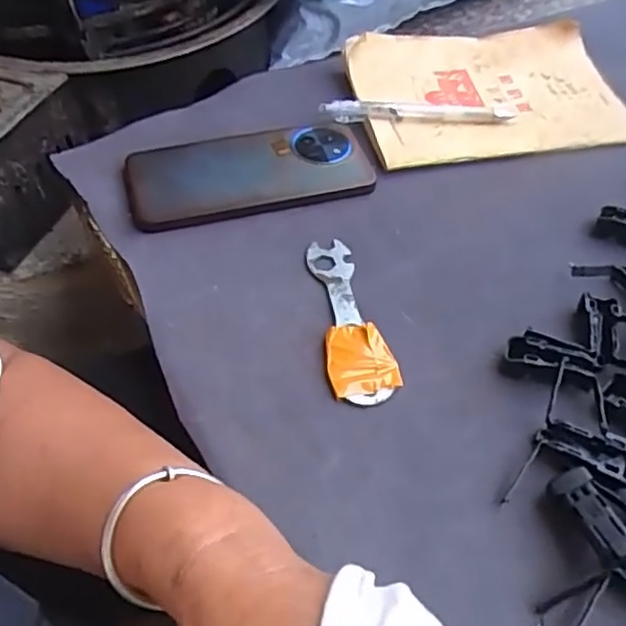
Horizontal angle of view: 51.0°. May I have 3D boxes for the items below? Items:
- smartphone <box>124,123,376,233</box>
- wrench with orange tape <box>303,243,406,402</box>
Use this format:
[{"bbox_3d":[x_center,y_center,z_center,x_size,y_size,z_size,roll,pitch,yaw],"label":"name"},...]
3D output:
[{"bbox_3d":[-0.044,-0.103,0.466,0.170,0.009,0.080,-13,51,-12],"label":"smartphone"},{"bbox_3d":[0.020,0.001,0.390,0.037,0.005,0.120,-8,50,-8],"label":"wrench with orange tape"}]

